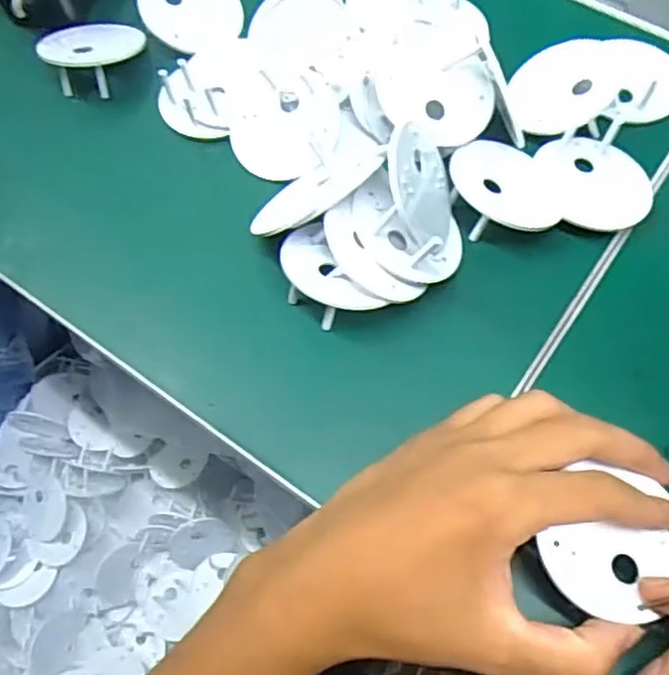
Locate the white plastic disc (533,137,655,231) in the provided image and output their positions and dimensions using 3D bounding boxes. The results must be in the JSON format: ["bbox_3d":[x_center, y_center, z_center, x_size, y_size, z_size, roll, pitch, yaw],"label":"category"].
[{"bbox_3d":[0.136,-0.081,0.358,0.060,0.004,0.055,2,65,-4],"label":"white plastic disc"}]

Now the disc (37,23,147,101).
[{"bbox_3d":[-0.151,-0.174,0.424,0.056,0.024,0.056,4,52,-5],"label":"disc"}]

